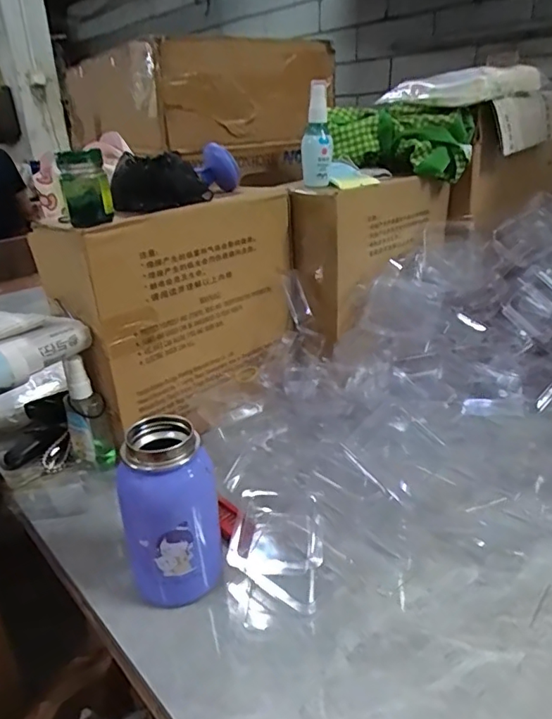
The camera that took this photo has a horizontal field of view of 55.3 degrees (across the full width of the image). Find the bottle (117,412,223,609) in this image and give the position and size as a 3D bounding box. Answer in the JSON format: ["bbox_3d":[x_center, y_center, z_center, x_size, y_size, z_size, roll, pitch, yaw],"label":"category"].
[{"bbox_3d":[-0.081,0.120,0.413,0.073,0.138,0.062,-7,25,-11],"label":"bottle"}]

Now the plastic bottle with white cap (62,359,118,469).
[{"bbox_3d":[-0.208,0.057,0.582,0.043,0.128,0.041,-12,26,-20],"label":"plastic bottle with white cap"}]

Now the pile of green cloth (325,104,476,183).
[{"bbox_3d":[0.172,-0.310,0.751,0.209,0.089,0.060,2,25,9],"label":"pile of green cloth"}]

